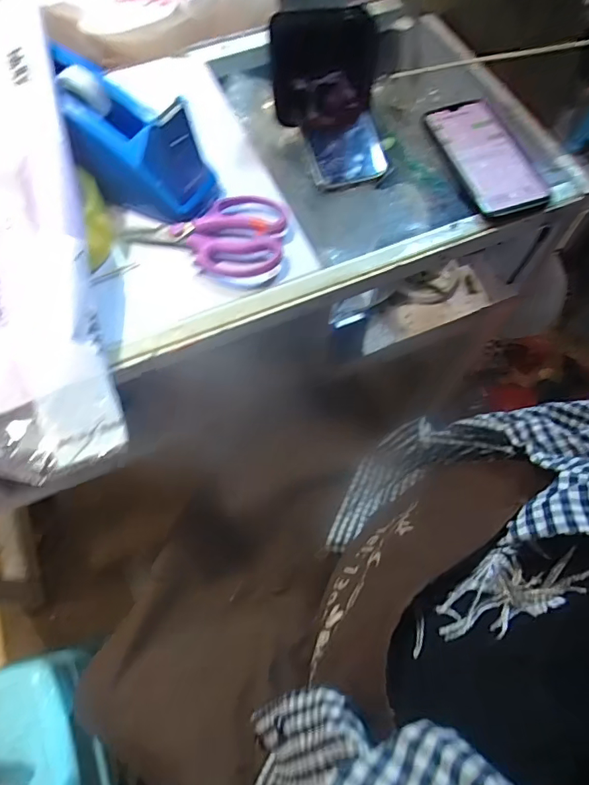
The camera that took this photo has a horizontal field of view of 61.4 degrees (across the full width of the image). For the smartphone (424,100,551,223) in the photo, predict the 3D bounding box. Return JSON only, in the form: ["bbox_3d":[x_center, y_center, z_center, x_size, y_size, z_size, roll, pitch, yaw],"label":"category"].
[{"bbox_3d":[0.198,-0.247,0.518,0.071,0.013,0.156,-19,69,-9],"label":"smartphone"}]

